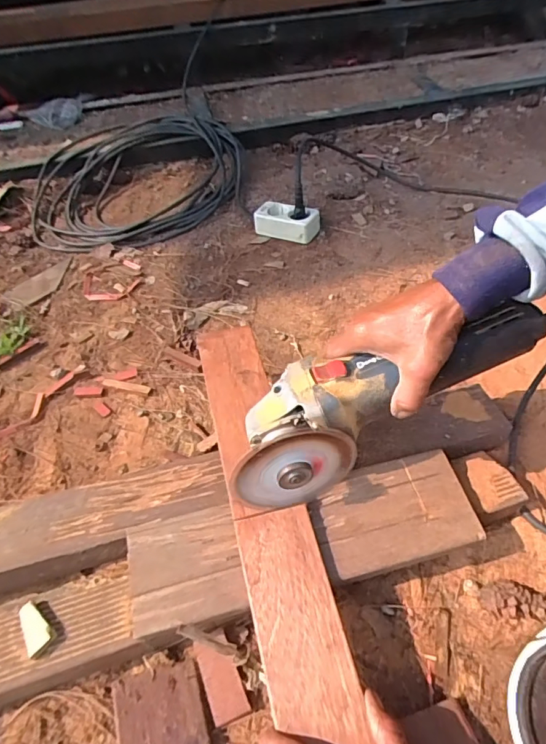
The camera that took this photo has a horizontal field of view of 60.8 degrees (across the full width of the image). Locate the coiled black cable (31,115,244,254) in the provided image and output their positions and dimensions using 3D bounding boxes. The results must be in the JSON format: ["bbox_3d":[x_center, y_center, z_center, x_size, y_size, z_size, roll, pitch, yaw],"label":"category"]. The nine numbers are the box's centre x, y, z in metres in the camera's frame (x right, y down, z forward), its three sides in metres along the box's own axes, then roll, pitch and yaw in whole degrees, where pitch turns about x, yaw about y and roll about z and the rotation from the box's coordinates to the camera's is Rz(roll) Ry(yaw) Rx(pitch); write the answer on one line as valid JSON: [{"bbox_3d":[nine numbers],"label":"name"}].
[{"bbox_3d":[-0.274,-0.404,0.943,0.426,0.079,0.400,-7,48,-2],"label":"coiled black cable"}]

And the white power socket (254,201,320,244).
[{"bbox_3d":[0.025,-0.260,0.808,0.112,0.038,0.056,18,52,20],"label":"white power socket"}]

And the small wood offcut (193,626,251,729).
[{"bbox_3d":[-0.044,0.251,0.384,0.029,0.012,0.063,-21,50,-14],"label":"small wood offcut"}]

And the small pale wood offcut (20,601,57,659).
[{"bbox_3d":[-0.192,0.208,0.380,0.020,0.011,0.042,-29,53,-21],"label":"small pale wood offcut"}]

